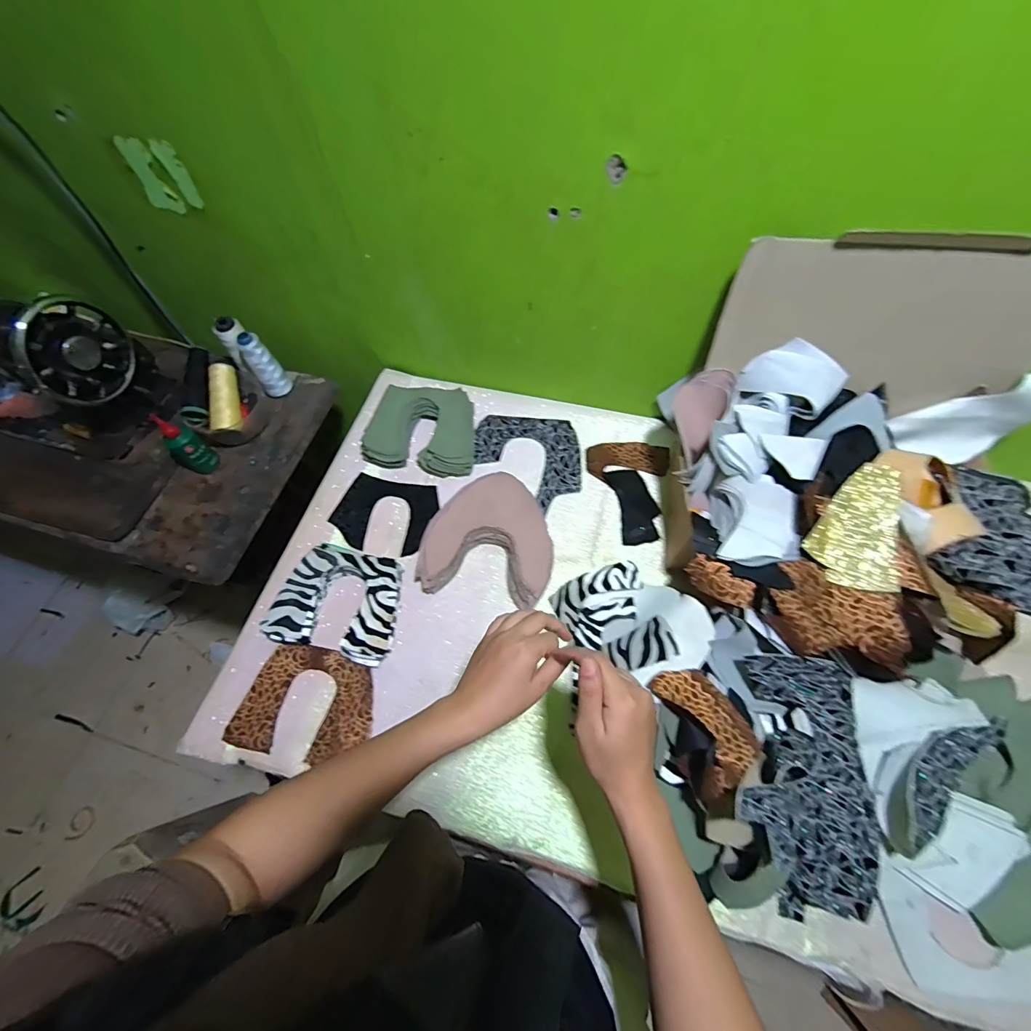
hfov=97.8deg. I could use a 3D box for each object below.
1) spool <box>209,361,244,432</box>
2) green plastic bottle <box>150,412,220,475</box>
[{"bbox_3d":[-0.453,-0.184,0.705,0.034,0.042,0.107,-4,86,0],"label":"spool"},{"bbox_3d":[-0.500,-0.103,0.680,0.038,0.107,0.042,8,64,6],"label":"green plastic bottle"}]

